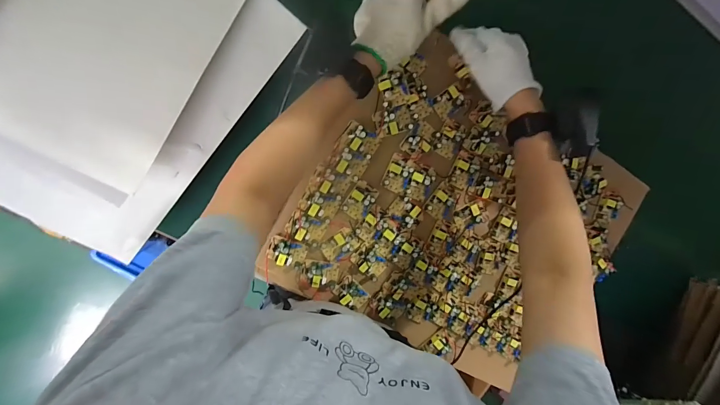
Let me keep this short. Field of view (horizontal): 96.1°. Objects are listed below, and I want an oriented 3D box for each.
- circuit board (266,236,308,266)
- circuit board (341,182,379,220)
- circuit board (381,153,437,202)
[{"bbox_3d":[-0.101,0.070,0.449,0.052,0.019,0.034,15,95,-13],"label":"circuit board"},{"bbox_3d":[0.001,-0.001,0.449,0.036,0.017,0.050,33,91,-14],"label":"circuit board"},{"bbox_3d":[0.071,-0.033,0.455,0.069,0.015,0.052,22,94,-13],"label":"circuit board"}]

